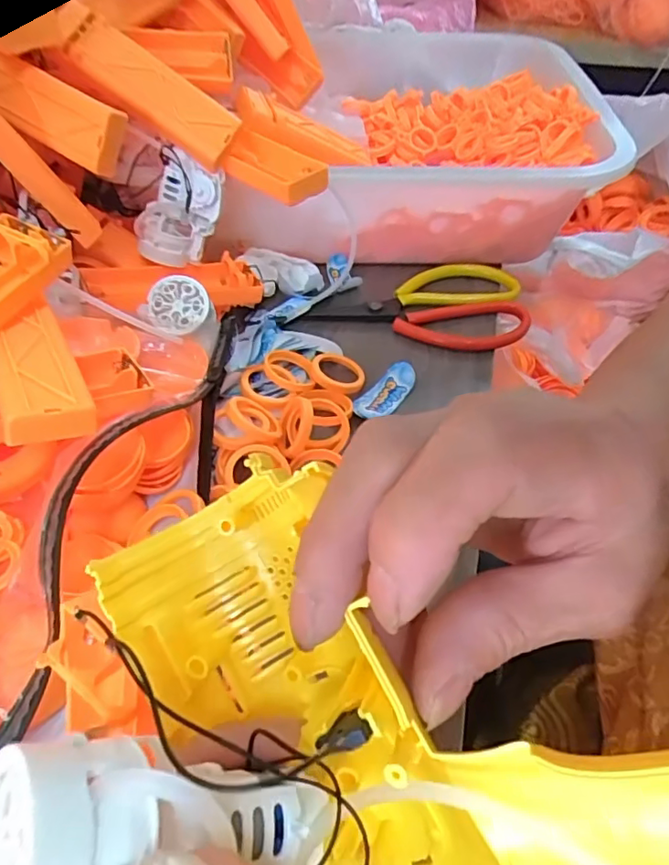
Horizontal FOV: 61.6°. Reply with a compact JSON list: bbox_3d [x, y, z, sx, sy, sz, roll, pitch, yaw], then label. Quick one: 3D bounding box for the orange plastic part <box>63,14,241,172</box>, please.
[{"bbox_3d":[-0.102,-0.189,0.309,0.099,0.024,0.026,35,51,-11],"label":"orange plastic part"}]

